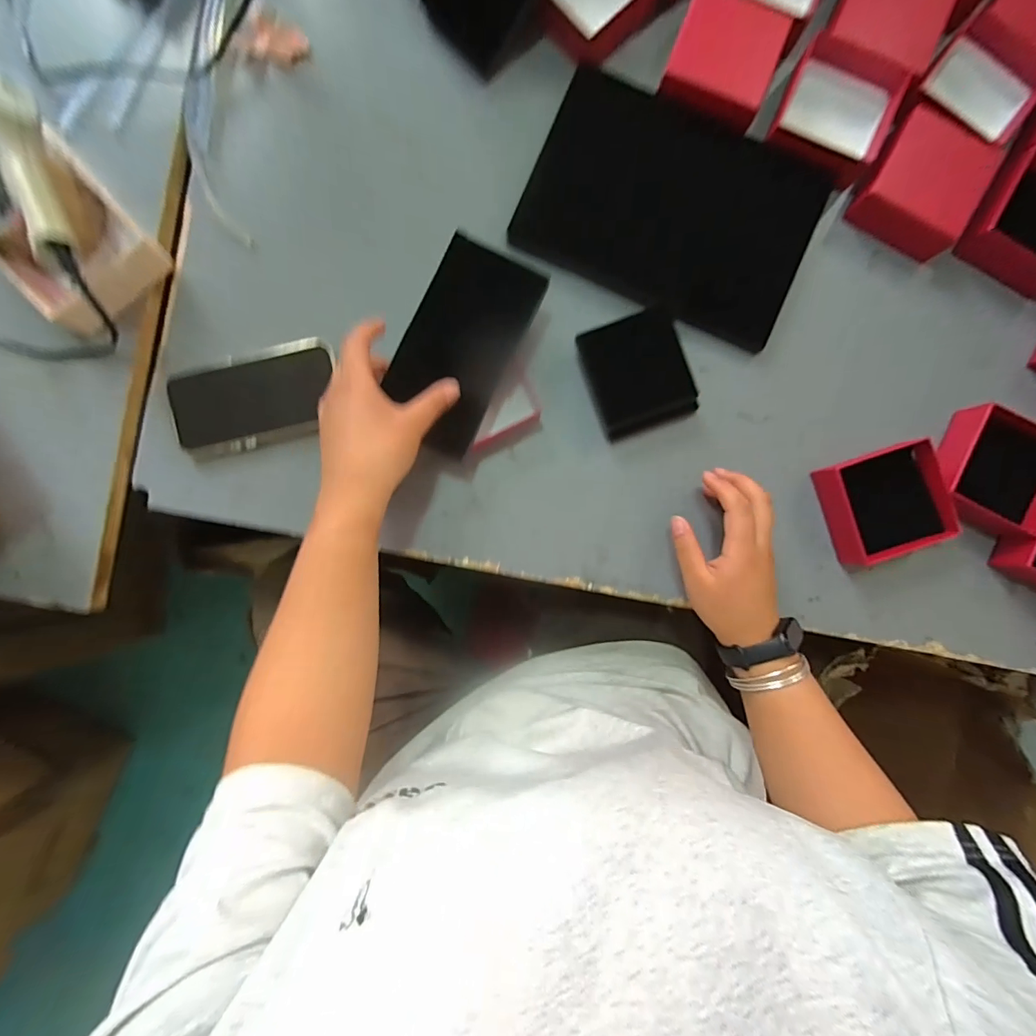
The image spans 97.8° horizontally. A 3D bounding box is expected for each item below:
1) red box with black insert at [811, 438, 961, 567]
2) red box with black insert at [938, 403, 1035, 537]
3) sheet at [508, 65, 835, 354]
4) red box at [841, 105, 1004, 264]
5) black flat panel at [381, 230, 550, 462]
[{"bbox_3d":[0.319,-0.015,0.395,0.091,0.039,0.087,-18,90,-1],"label":"red box with black insert"},{"bbox_3d":[0.421,-0.042,0.397,0.088,0.034,0.090,26,89,-1],"label":"red box with black insert"},{"bbox_3d":[0.136,-0.273,0.399,0.246,0.021,0.177,22,89,-1],"label":"sheet"},{"bbox_3d":[0.348,-0.288,0.389,0.083,0.043,0.087,23,89,-1],"label":"red box"},{"bbox_3d":[-0.048,-0.138,0.373,0.084,0.020,0.161,25,99,-16],"label":"black flat panel"}]

